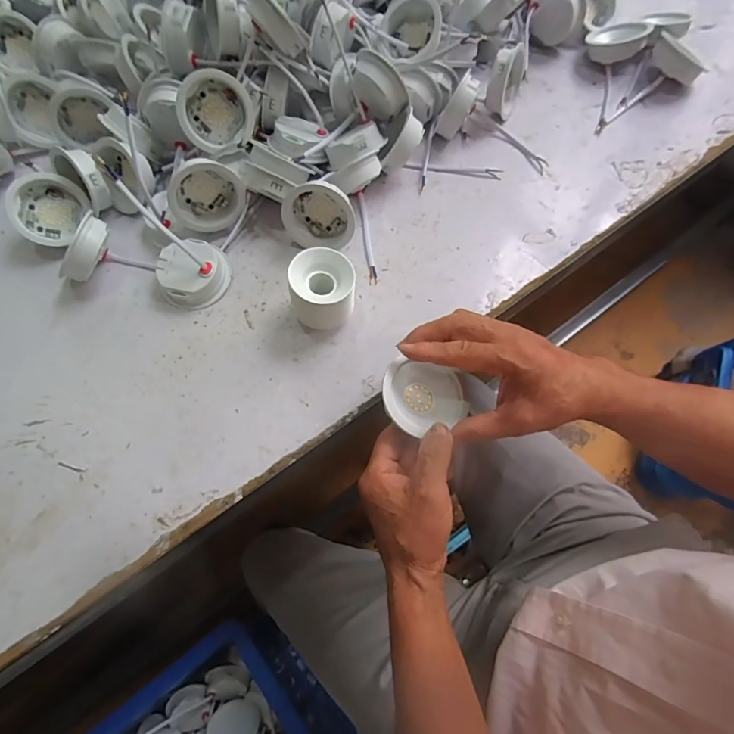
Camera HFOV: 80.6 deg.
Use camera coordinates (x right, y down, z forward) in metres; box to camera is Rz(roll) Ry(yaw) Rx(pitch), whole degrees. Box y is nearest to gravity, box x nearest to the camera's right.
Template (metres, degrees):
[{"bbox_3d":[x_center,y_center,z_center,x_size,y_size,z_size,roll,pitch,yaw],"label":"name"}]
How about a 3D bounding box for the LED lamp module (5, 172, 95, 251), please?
[{"bbox_3d":[-0.330,-0.162,0.448,0.067,0.023,0.070,23,76,-28],"label":"LED lamp module"}]

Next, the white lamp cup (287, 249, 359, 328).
[{"bbox_3d":[-0.038,-0.068,0.395,0.055,0.067,0.054,0,67,1],"label":"white lamp cup"}]

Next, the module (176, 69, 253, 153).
[{"bbox_3d":[-0.153,-0.259,0.442,0.071,0.071,0.028,-15,34,-5],"label":"module"}]

